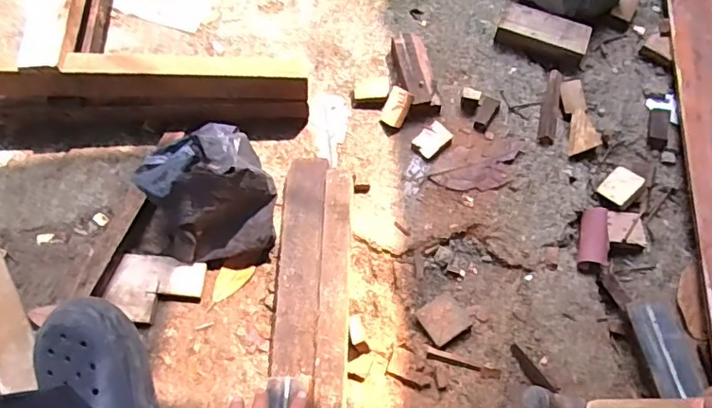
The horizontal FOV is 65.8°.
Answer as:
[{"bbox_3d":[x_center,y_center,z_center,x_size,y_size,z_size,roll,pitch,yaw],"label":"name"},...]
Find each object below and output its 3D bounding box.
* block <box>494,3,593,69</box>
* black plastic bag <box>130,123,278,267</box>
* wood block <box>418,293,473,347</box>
[{"bbox_3d":[0.330,-0.299,0.977,0.158,0.050,0.068,21,67,9],"label":"block"},{"bbox_3d":[-0.213,-0.019,0.793,0.170,0.163,0.190,-22,67,-10],"label":"black plastic bag"},{"bbox_3d":[0.128,0.167,0.799,0.064,0.014,0.061,-30,69,-13],"label":"wood block"}]

